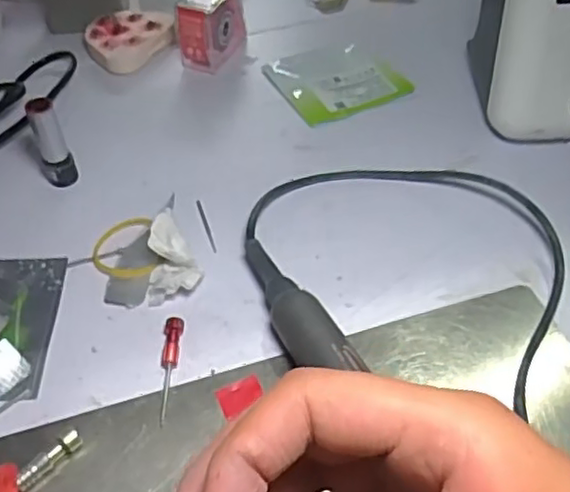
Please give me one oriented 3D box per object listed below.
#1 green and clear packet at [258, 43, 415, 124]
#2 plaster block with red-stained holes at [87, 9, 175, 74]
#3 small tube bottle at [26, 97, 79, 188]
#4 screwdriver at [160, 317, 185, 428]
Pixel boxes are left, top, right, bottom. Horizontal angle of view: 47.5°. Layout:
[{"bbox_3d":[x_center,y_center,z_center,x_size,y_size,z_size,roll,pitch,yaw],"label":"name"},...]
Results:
[{"bbox_3d":[0.039,-0.129,0.497,0.087,0.006,0.085,-21,53,-18],"label":"green and clear packet"},{"bbox_3d":[-0.119,-0.166,0.516,0.071,0.018,0.057,-25,54,-21],"label":"plaster block with red-stained holes"},{"bbox_3d":[-0.145,-0.064,0.403,0.018,0.055,0.016,-20,53,-17],"label":"small tube bottle"},{"bbox_3d":[-0.059,0.061,0.326,0.010,0.007,0.056,1,50,0],"label":"screwdriver"}]

